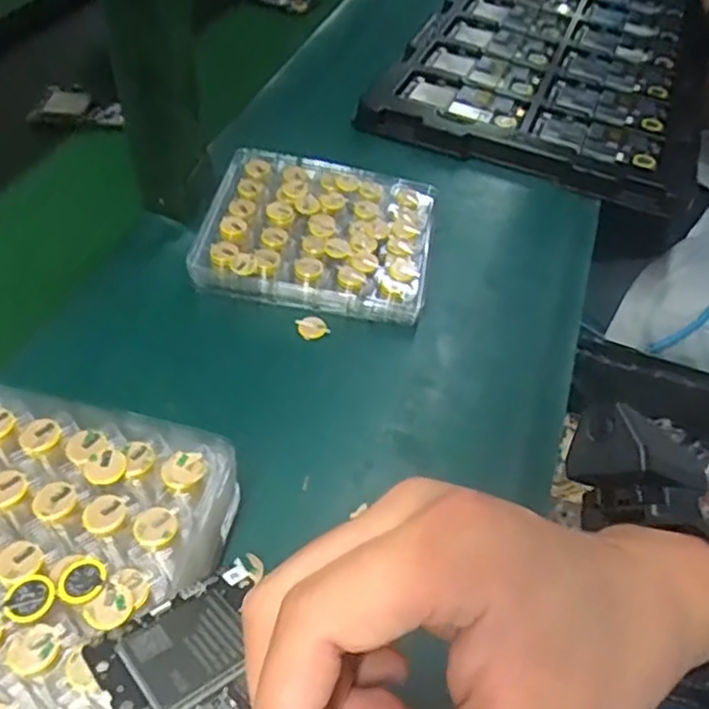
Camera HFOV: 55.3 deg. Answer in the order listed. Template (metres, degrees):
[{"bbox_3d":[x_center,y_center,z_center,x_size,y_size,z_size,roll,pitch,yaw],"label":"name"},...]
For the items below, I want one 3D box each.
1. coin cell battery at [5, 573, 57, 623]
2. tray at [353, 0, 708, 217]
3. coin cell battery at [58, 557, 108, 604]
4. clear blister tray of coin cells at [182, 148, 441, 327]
[{"bbox_3d":[-0.138,0.103,0.288,0.020,0.004,0.020,22,51,16],"label":"coin cell battery"},{"bbox_3d":[0.252,-0.366,0.796,0.320,0.023,0.526,18,50,12],"label":"tray"},{"bbox_3d":[-0.118,0.098,0.294,0.019,0.004,0.020,-11,50,-13],"label":"coin cell battery"},{"bbox_3d":[-0.026,-0.098,0.534,0.173,0.036,0.147,9,49,4],"label":"clear blister tray of coin cells"}]

